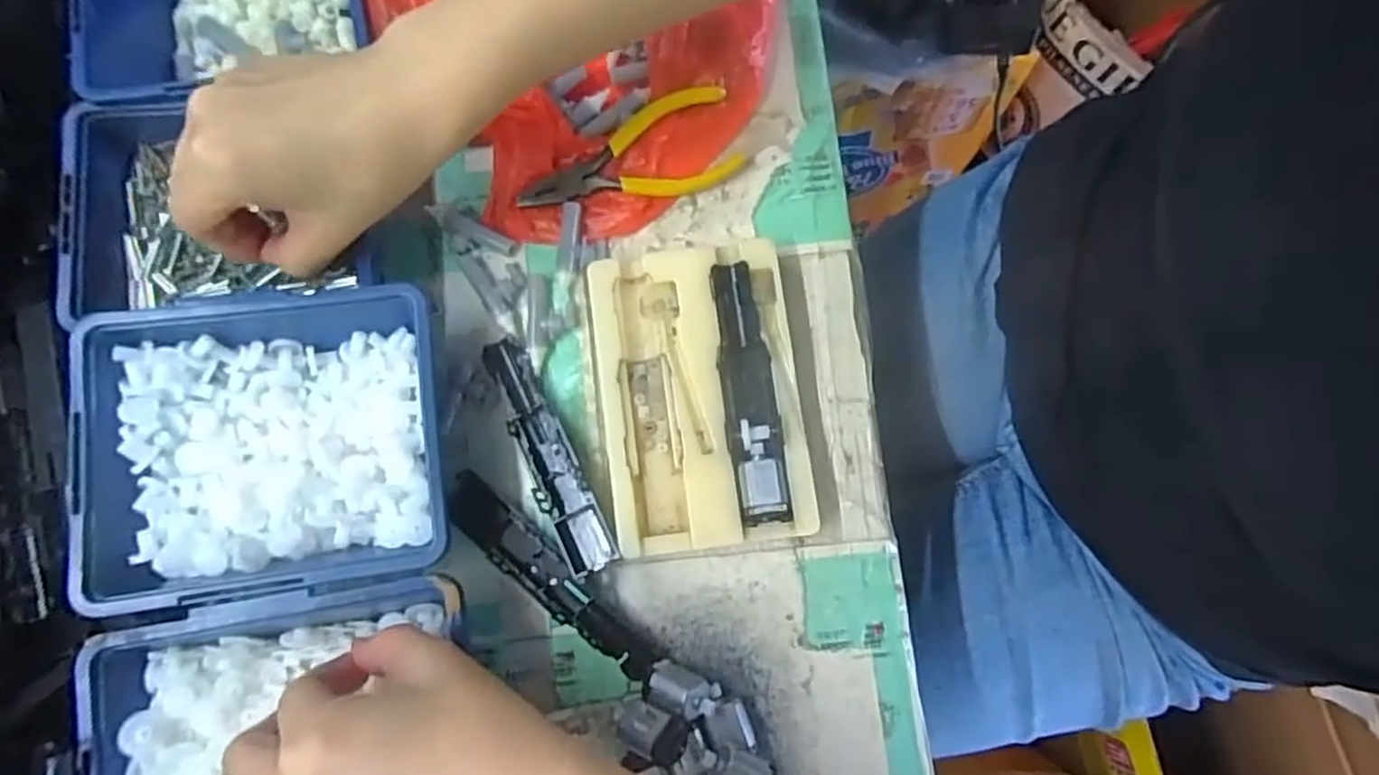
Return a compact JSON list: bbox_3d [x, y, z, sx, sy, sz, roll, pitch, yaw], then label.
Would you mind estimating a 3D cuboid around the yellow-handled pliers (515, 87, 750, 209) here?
[{"bbox_3d":[-0.031,-0.120,0.360,0.109,0.016,0.047,-6,80,-1],"label":"yellow-handled pliers"}]

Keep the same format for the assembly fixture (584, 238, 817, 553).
[{"bbox_3d":[0.005,0.003,0.336,0.089,0.020,0.135,-7,80,-2],"label":"assembly fixture"}]

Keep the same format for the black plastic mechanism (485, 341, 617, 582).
[{"bbox_3d":[-0.068,0.030,0.334,0.022,0.011,0.115,-29,81,-5],"label":"black plastic mechanism"}]

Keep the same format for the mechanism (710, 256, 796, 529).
[{"bbox_3d":[0.027,0.000,0.325,0.023,0.009,0.118,-8,80,-2],"label":"mechanism"}]

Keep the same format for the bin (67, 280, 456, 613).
[{"bbox_3d":[-0.177,0.025,0.312,0.135,0.052,0.119,-8,80,-2],"label":"bin"}]

